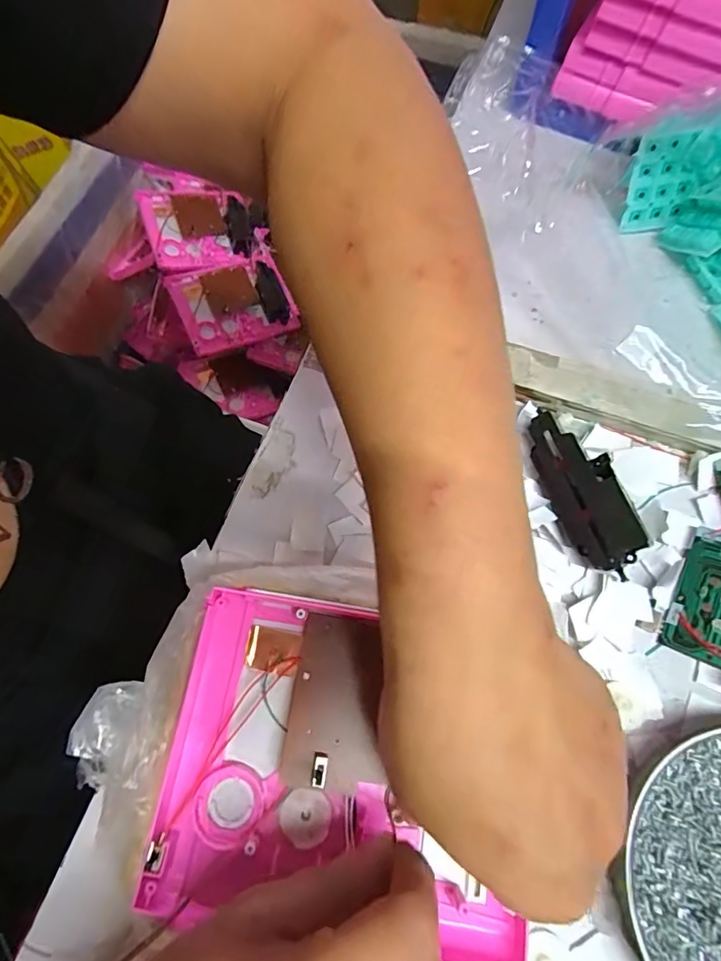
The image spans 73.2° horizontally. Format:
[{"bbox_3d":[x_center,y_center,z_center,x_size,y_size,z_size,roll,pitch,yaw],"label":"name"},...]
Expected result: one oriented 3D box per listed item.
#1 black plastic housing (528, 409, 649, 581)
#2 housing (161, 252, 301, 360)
[{"bbox_3d":[0.126,0.006,0.280,0.033,0.025,0.096,-13,70,-3],"label":"black plastic housing"},{"bbox_3d":[-0.194,-0.271,0.738,0.163,0.044,0.139,-25,72,-8],"label":"housing"}]

